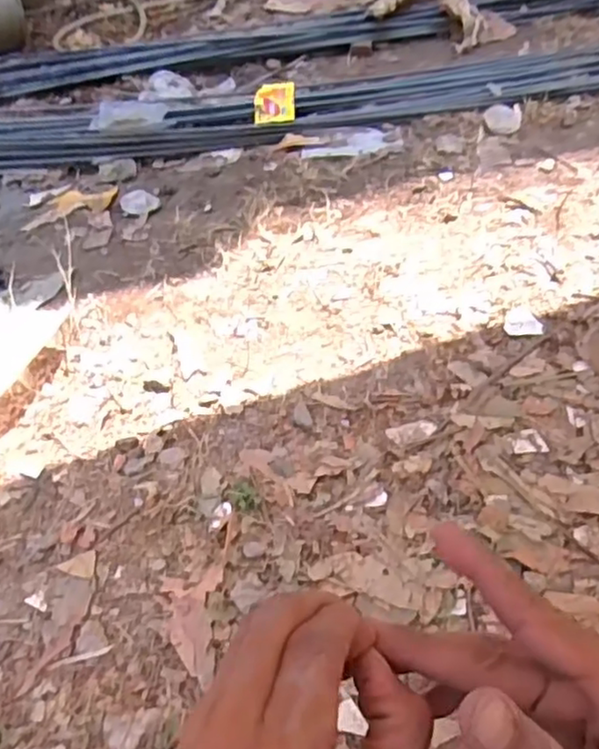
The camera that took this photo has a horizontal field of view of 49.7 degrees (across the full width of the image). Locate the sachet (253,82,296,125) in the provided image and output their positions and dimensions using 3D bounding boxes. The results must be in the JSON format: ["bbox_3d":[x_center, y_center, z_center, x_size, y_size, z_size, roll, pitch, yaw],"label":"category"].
[{"bbox_3d":[-0.062,-0.669,1.590,0.102,0.013,0.122,-5,69,9],"label":"sachet"}]

